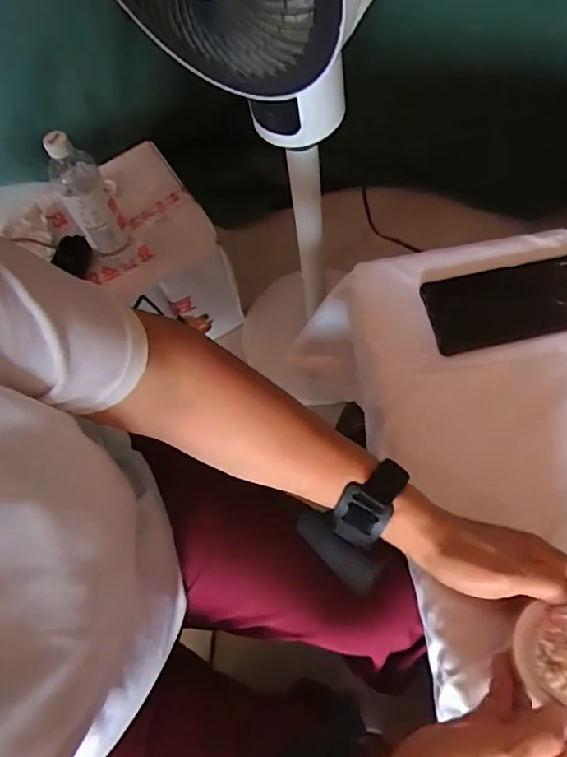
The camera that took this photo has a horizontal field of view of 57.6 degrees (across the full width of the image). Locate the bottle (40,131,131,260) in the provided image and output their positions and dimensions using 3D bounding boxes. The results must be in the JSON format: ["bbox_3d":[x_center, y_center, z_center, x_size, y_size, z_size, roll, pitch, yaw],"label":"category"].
[{"bbox_3d":[-0.270,-0.248,0.714,0.061,0.183,0.067,-29,68,-8],"label":"bottle"}]

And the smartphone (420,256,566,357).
[{"bbox_3d":[0.213,-0.071,0.479,0.156,0.005,0.075,-11,68,-3],"label":"smartphone"}]

